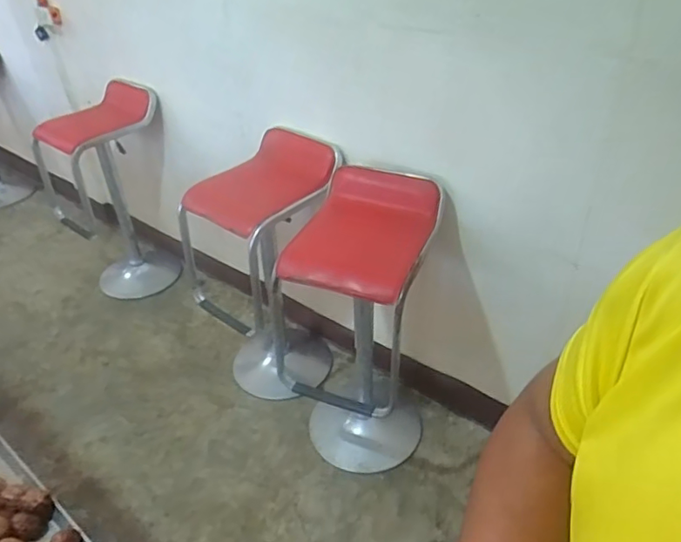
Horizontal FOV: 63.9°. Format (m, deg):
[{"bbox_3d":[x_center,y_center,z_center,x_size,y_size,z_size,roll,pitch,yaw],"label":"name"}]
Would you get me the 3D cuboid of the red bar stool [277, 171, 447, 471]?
[{"bbox_3d":[0.077,0.181,1.616,0.338,0.836,0.409,13,37,20],"label":"red bar stool"}]

